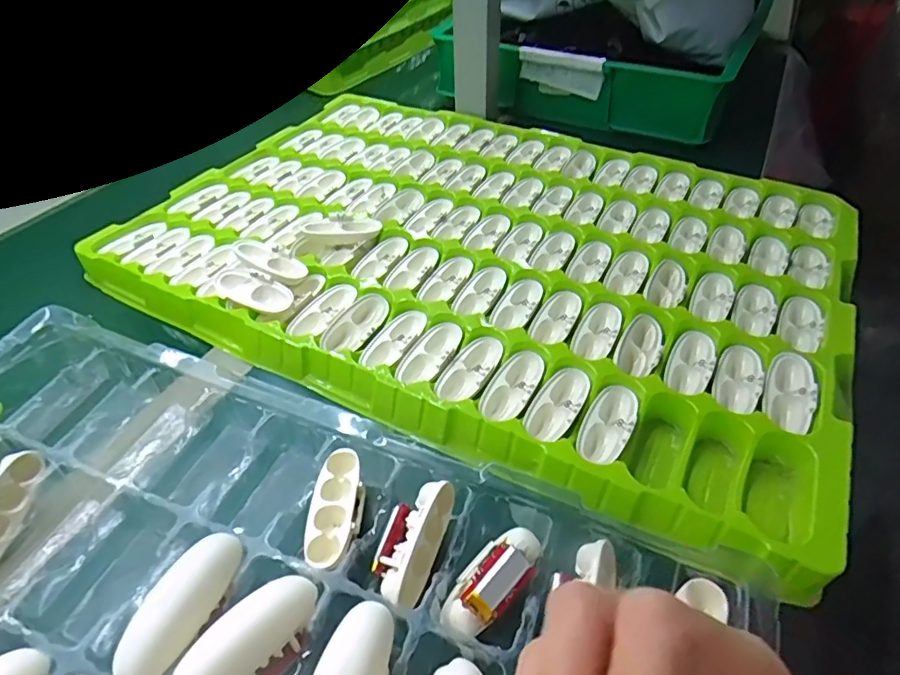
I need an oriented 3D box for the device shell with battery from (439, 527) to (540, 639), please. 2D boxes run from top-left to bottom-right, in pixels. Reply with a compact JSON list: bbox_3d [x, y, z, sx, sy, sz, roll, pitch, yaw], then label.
[{"bbox_3d":[0.022,0.113,0.257,0.026,0.015,0.060,33,54,29],"label":"device shell with battery"}]

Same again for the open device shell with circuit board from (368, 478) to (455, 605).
[{"bbox_3d":[-0.020,0.101,0.271,0.027,0.018,0.060,15,47,16],"label":"open device shell with circuit board"}]

